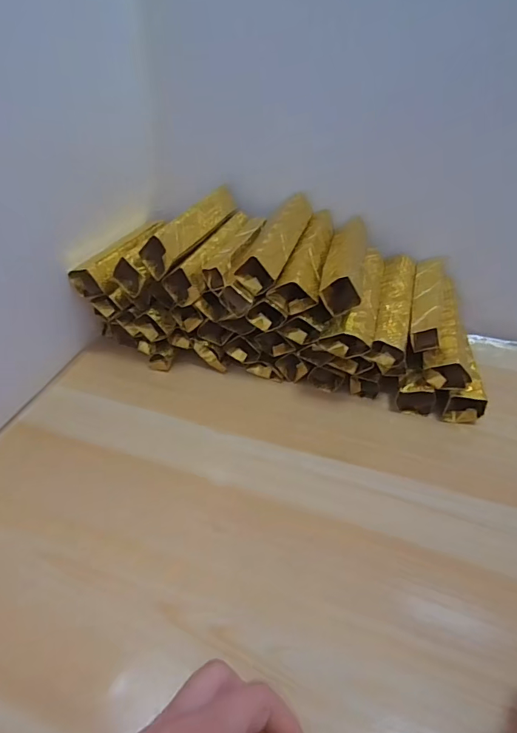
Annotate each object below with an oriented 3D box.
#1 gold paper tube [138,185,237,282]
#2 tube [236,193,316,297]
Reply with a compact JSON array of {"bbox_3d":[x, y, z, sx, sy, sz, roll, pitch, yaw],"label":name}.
[{"bbox_3d":[-0.055,-0.131,0.416,0.031,0.037,0.135,18,44,22],"label":"gold paper tube"},{"bbox_3d":[0.017,-0.115,0.406,0.031,0.030,0.134,-27,25,40],"label":"tube"}]

